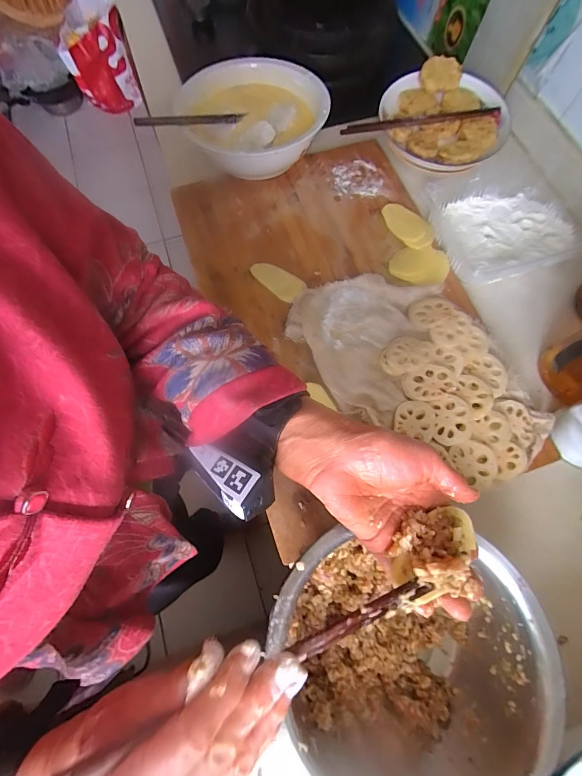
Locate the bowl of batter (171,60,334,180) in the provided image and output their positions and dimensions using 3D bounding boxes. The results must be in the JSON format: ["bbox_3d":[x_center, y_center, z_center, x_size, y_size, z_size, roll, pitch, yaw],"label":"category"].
[{"bbox_3d":[-0.064,-0.428,0.567,0.221,0.076,0.262,-8,71,-3],"label":"bowl of batter"}]

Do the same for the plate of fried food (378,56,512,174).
[{"bbox_3d":[0.247,-0.441,0.586,0.201,0.044,0.210,0,71,0],"label":"plate of fried food"}]

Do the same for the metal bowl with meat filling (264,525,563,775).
[{"bbox_3d":[0.098,0.245,0.344,0.214,0.123,0.218,4,71,1],"label":"metal bowl with meat filling"}]

